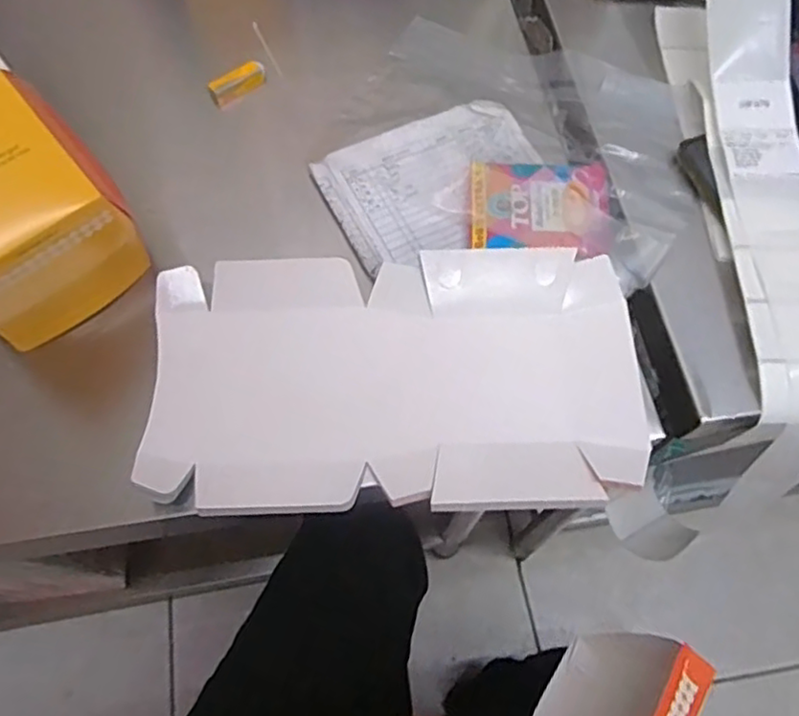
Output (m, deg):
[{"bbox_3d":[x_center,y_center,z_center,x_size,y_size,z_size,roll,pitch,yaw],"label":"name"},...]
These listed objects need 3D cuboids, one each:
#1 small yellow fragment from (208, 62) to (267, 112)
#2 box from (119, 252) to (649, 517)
[{"bbox_3d":[-0.136,-0.231,0.555,0.052,0.019,0.014,-39,72,-17],"label":"small yellow fragment"},{"bbox_3d":[-0.002,0.014,0.433,0.308,0.026,0.167,-1,65,-2],"label":"box"}]

